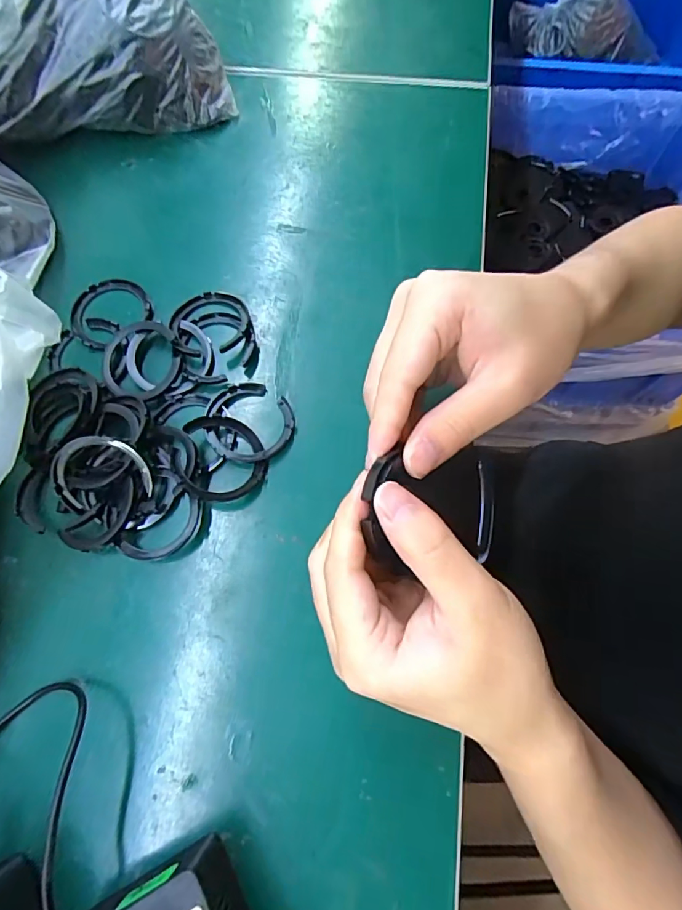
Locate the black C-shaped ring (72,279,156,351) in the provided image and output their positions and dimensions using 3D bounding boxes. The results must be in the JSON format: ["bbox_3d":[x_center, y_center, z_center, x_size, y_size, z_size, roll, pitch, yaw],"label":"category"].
[{"bbox_3d":[-0.150,-0.093,0.302,0.050,0.004,0.044,-36,76,-10],"label":"black C-shaped ring"}]

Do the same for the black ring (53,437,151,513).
[{"bbox_3d":[-0.131,0.009,0.251,0.052,0.005,0.039,-11,108,4],"label":"black ring"}]

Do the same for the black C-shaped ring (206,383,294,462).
[{"bbox_3d":[-0.054,-0.020,0.275,0.050,0.007,0.049,0,73,0],"label":"black C-shaped ring"}]

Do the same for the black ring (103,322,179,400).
[{"bbox_3d":[-0.121,-0.057,0.285,0.048,0.011,0.049,0,73,0],"label":"black ring"}]

